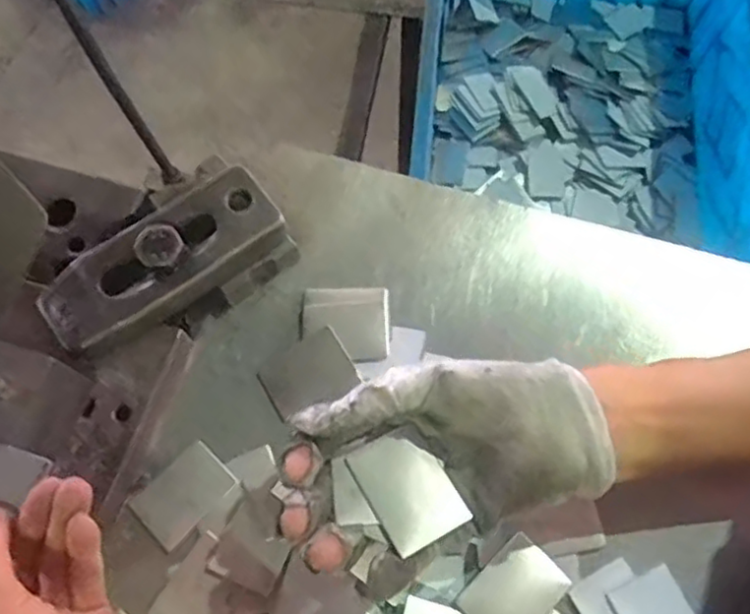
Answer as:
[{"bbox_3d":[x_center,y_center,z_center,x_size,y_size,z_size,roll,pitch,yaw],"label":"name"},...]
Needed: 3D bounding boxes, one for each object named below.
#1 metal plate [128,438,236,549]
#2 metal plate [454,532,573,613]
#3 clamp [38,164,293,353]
[{"bbox_3d":[-0.100,0.097,0.354,0.048,0.004,0.034,-43,68,-14],"label":"metal plate"},{"bbox_3d":[0.068,0.139,0.330,0.048,0.004,0.034,-42,72,-14],"label":"metal plate"},{"bbox_3d":[-0.112,-0.024,0.366,0.129,0.030,0.050,-34,74,-11],"label":"clamp"}]

